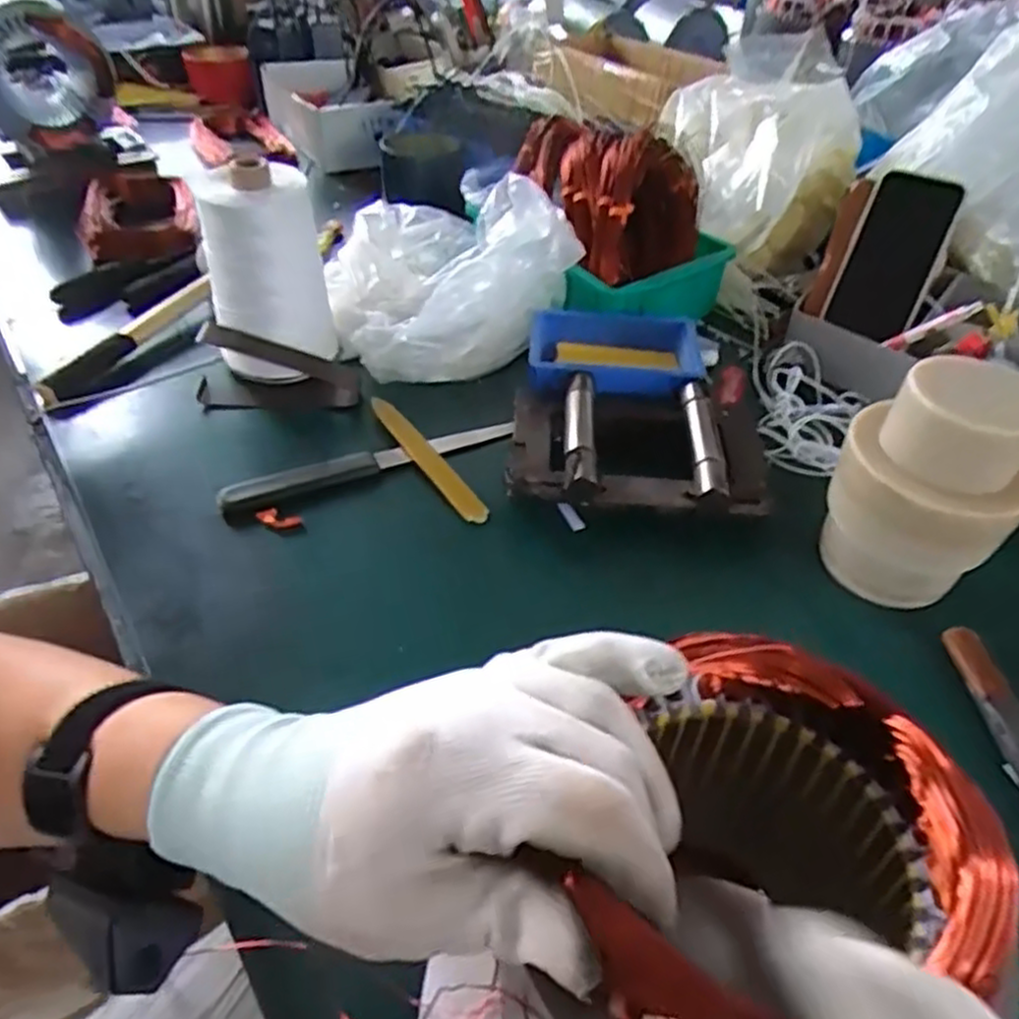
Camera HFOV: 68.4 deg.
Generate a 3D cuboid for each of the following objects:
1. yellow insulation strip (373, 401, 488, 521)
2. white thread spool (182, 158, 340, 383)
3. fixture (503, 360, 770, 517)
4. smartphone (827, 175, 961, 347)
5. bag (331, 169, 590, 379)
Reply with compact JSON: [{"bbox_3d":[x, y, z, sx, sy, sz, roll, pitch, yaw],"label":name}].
[{"bbox_3d":[-0.069,-0.044,0.609,0.023,0.009,0.164,-24,51,-25],"label":"yellow insulation strip"},{"bbox_3d":[-0.206,-0.191,0.638,0.091,0.171,0.091,2,45,-2],"label":"white thread spool"},{"bbox_3d":[0.106,-0.084,0.614,0.199,0.033,0.222,6,45,3],"label":"fixture"},{"bbox_3d":[0.340,-0.224,0.665,0.073,0.136,0.012,24,13,24],"label":"smartphone"},{"bbox_3d":[-0.062,-0.228,0.710,0.209,0.139,0.222,-13,47,-15],"label":"bag"}]

